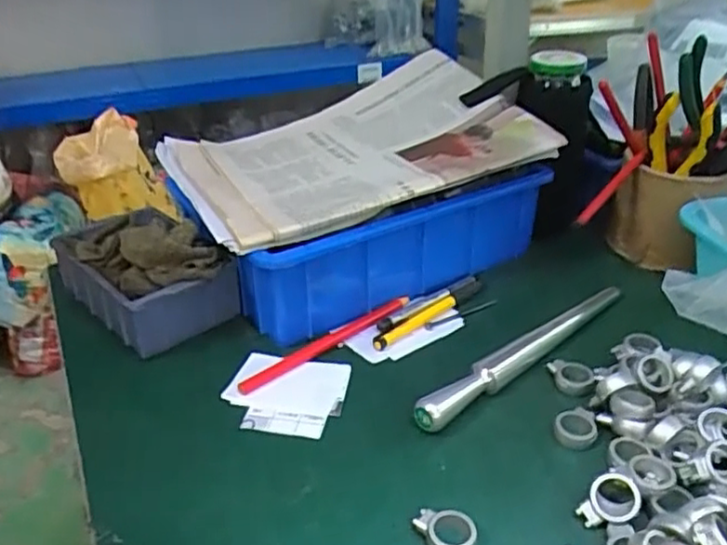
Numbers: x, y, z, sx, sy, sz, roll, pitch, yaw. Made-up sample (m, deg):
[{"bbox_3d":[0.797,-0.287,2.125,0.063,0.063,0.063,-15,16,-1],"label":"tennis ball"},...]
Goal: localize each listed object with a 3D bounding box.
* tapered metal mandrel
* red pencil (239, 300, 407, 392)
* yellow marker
[{"bbox_3d":[0.121,0.054,0.481,0.226,0.023,0.018,-25,37,-36],"label":"tapered metal mandrel"},{"bbox_3d":[-0.025,0.050,0.497,0.156,0.011,0.015,-23,36,-33],"label":"red pencil"},{"bbox_3d":[0.054,0.033,0.532,0.121,0.011,0.015,-25,37,-36],"label":"yellow marker"}]

